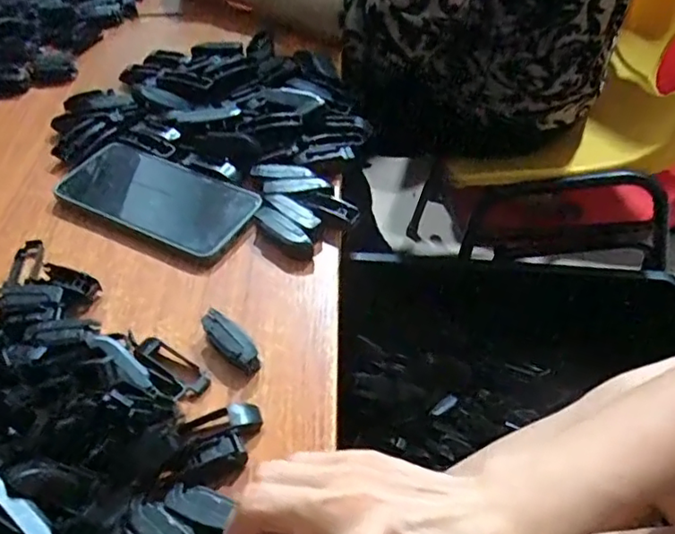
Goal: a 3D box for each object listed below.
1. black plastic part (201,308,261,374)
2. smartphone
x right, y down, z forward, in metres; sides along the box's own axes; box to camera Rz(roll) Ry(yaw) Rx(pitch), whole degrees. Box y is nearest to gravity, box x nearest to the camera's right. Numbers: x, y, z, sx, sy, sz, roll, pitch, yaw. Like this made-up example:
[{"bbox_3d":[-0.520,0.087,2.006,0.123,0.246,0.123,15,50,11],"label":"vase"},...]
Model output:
[{"bbox_3d":[-0.068,0.047,0.366,0.016,0.017,0.048,-37,56,-27],"label":"black plastic part"},{"bbox_3d":[-0.147,-0.058,0.469,0.167,0.010,0.075,22,52,21],"label":"smartphone"}]

